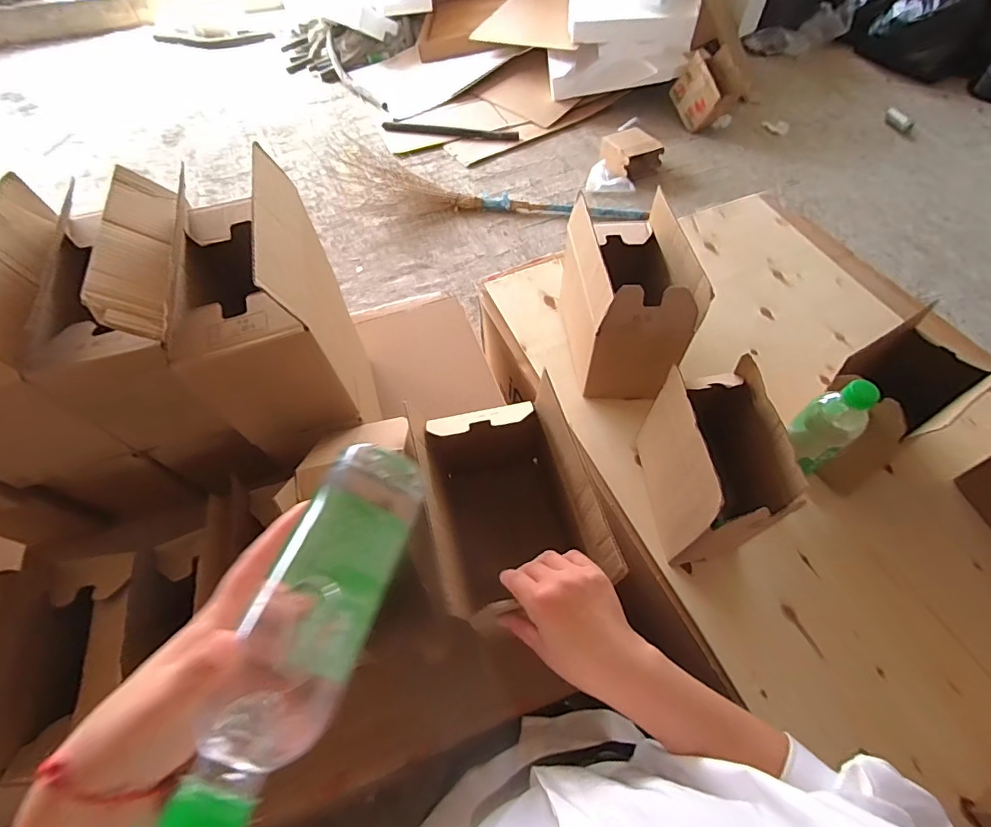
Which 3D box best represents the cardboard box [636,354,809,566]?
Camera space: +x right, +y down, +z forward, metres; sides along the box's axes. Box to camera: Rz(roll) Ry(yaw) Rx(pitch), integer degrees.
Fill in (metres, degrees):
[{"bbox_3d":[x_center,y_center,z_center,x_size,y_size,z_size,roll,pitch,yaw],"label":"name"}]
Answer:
[{"bbox_3d":[0.272,0.064,0.614,0.109,0.197,0.212,-2,58,-1],"label":"cardboard box"}]

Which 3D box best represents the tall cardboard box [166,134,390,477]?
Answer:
[{"bbox_3d":[-0.256,-0.084,0.602,0.151,0.365,0.229,-10,57,-6],"label":"tall cardboard box"}]

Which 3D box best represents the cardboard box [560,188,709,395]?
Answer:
[{"bbox_3d":[0.193,-0.175,0.747,0.139,0.229,0.248,-5,58,-3],"label":"cardboard box"}]

